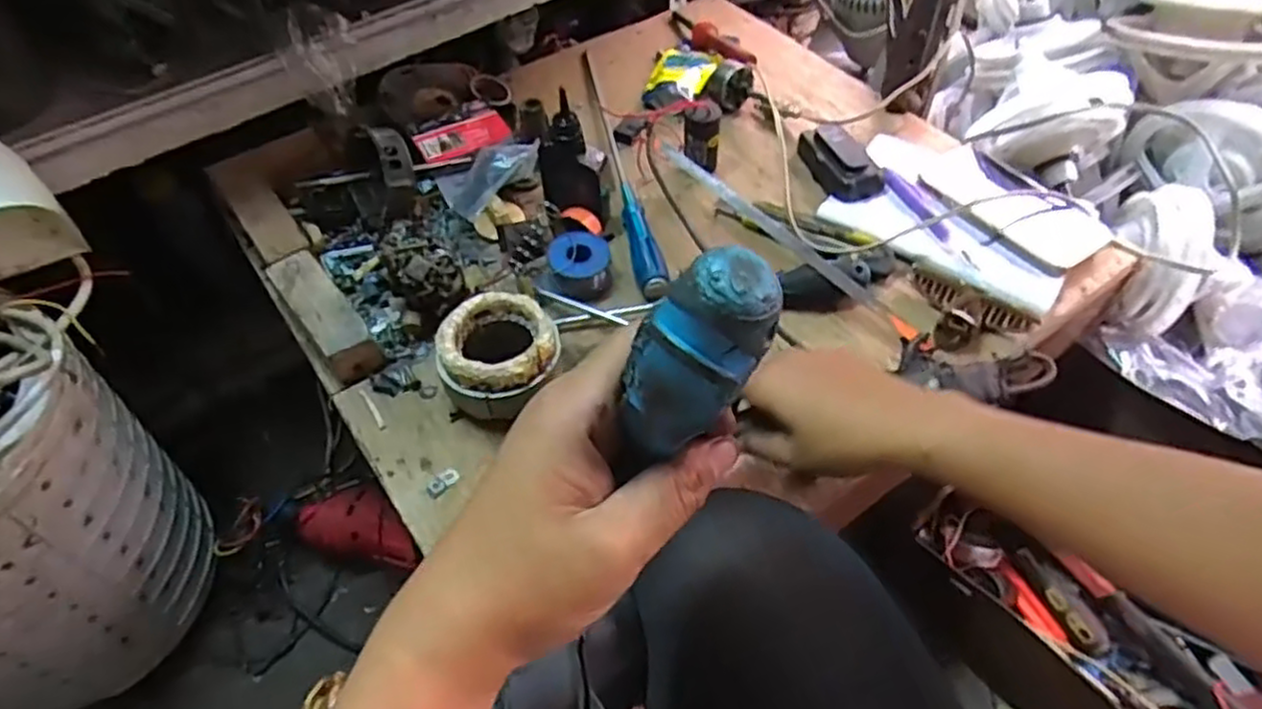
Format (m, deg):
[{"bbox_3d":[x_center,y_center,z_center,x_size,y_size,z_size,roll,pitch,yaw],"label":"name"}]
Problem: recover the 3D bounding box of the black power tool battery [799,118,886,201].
[{"bbox_3d":[0.201,-0.187,0.707,0.049,0.032,0.103,-16,55,-11],"label":"black power tool battery"}]

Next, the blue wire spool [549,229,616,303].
[{"bbox_3d":[-0.045,-0.078,0.638,0.052,0.044,0.053,-21,56,-14],"label":"blue wire spool"}]

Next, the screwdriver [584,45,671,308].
[{"bbox_3d":[-0.019,-0.202,0.731,0.024,0.026,0.384,-10,54,-7],"label":"screwdriver"}]

